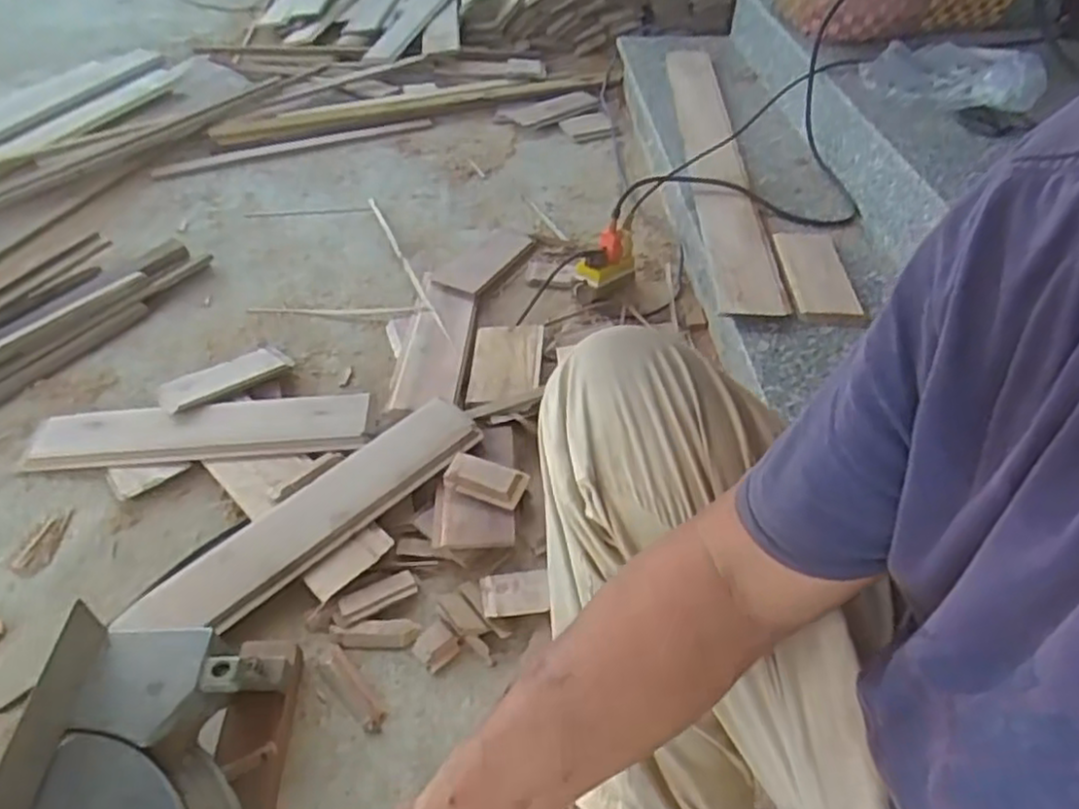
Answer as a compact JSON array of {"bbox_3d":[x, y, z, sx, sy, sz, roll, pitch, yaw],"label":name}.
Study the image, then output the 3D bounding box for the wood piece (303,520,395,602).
[{"bbox_3d":[-0.212,0.176,0.831,0.039,0.010,0.101,42,63,14],"label":"wood piece"}]

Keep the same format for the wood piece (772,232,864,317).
[{"bbox_3d":[0.404,-0.196,1.075,0.094,0.012,0.202,2,44,0],"label":"wood piece"}]

